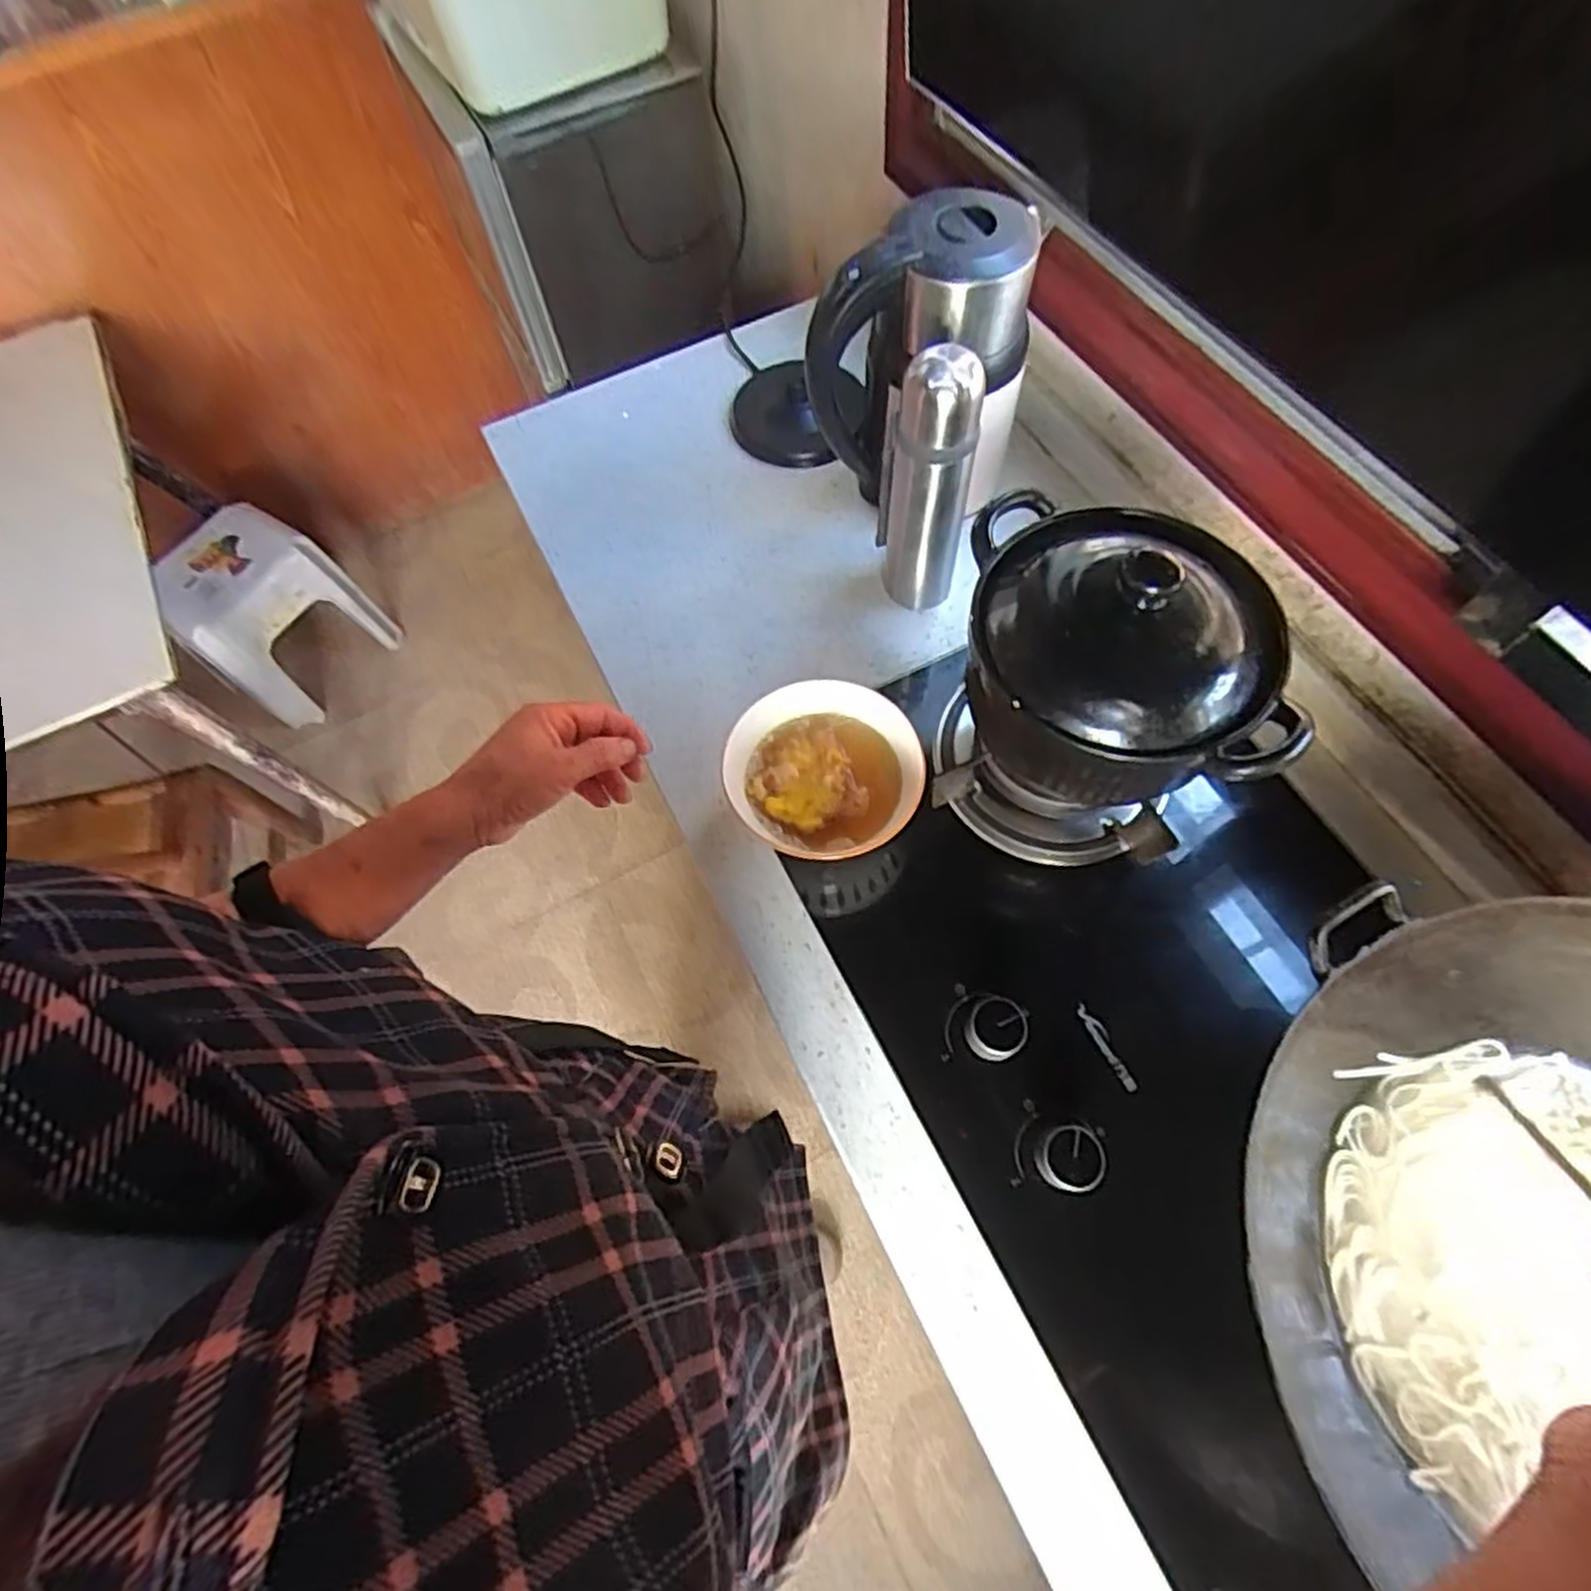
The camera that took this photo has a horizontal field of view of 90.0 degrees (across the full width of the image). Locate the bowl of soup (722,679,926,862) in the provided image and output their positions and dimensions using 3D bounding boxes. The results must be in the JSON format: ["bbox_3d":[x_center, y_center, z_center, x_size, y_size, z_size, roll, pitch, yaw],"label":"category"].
[{"bbox_3d":[0.023,-0.007,0.665,0.157,0.095,0.143,1,68,3],"label":"bowl of soup"}]

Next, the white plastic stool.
[{"bbox_3d":[-0.989,-0.345,1.512,0.205,0.326,0.290,37,74,16],"label":"white plastic stool"}]

